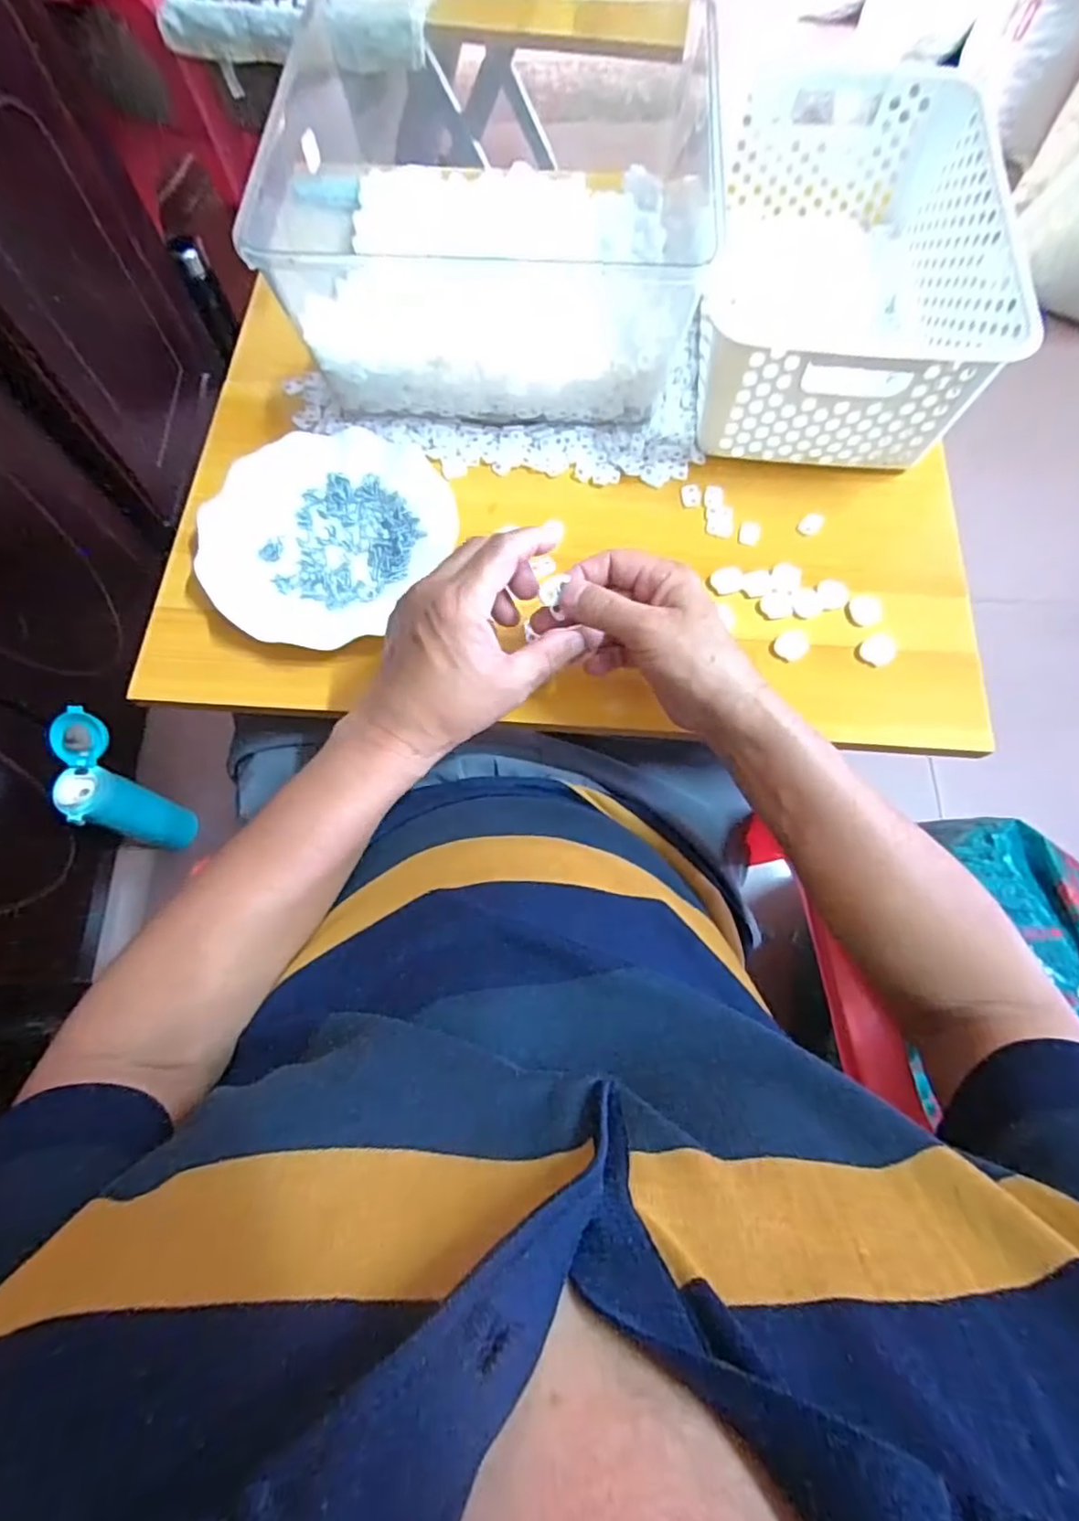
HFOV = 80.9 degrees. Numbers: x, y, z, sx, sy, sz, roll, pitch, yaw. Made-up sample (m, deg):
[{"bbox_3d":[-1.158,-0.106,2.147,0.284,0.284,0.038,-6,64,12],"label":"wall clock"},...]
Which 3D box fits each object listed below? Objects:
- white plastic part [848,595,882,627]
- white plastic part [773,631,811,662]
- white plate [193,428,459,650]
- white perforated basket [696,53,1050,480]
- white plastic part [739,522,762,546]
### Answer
[{"bbox_3d":[0.235,-0.108,0.458,0.018,0.013,0.023,-42,76,-13],"label":"white plastic part"},{"bbox_3d":[0.178,-0.081,0.445,0.022,0.011,0.017,39,75,13],"label":"white plastic part"},{"bbox_3d":[-0.162,-0.172,0.476,0.167,0.018,0.185,34,74,11],"label":"white plate"},{"bbox_3d":[0.228,-0.380,0.497,0.200,0.109,0.301,7,71,3],"label":"white perforated basket"},{"bbox_3d":[0.160,-0.173,0.479,0.015,0.005,0.017,11,71,4],"label":"white plastic part"}]

